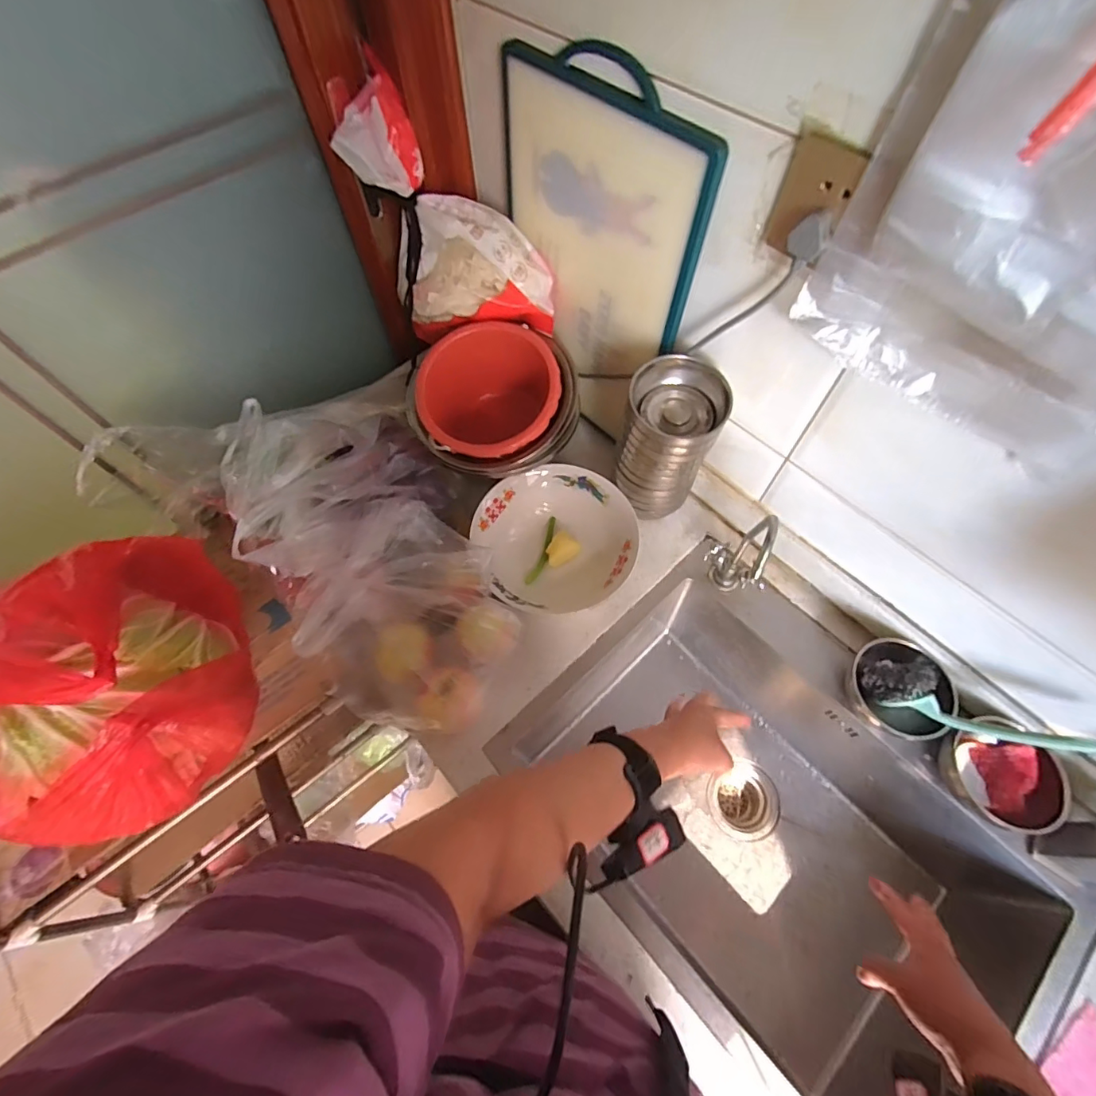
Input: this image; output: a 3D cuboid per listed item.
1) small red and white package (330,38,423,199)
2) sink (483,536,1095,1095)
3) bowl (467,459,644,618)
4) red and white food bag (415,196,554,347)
[{"bbox_3d":[-0.207,-0.493,0.608,0.071,0.103,0.091,36,69,18],"label":"small red and white package"},{"bbox_3d":[0.286,0.354,0.715,0.390,0.255,0.578,-39,68,-17],"label":"sink"},{"bbox_3d":[0.012,-0.014,0.727,0.211,0.076,0.206,-1,63,1],"label":"bowl"},{"bbox_3d":[-0.094,-0.371,0.694,0.205,0.133,0.103,9,63,6],"label":"red and white food bag"}]

